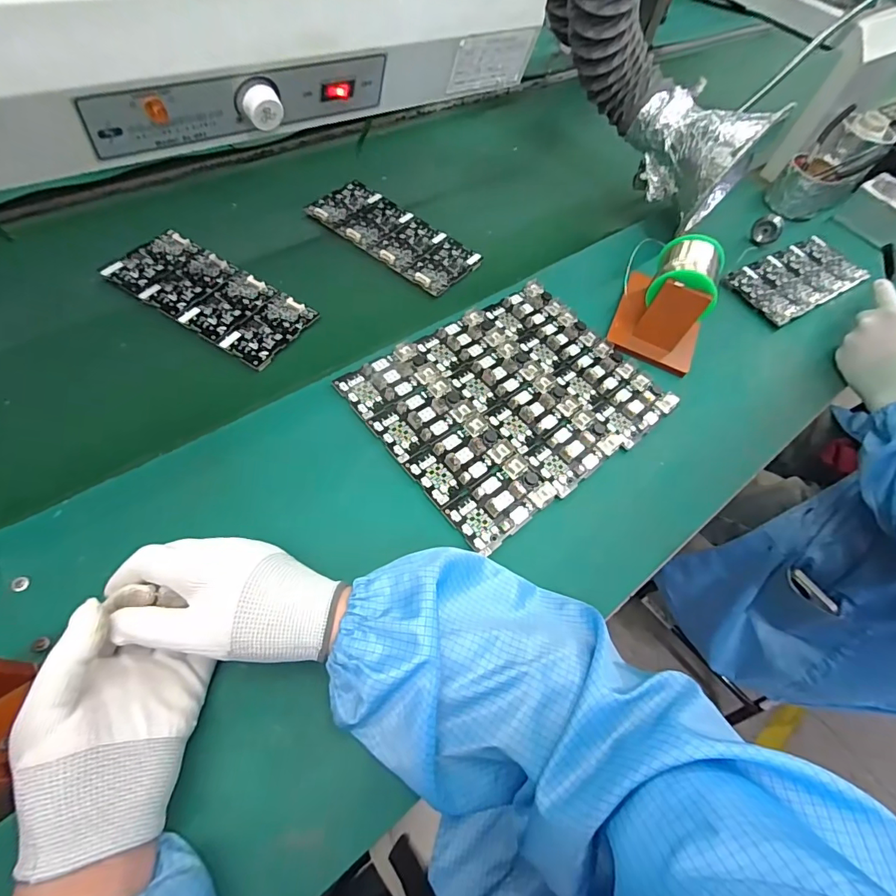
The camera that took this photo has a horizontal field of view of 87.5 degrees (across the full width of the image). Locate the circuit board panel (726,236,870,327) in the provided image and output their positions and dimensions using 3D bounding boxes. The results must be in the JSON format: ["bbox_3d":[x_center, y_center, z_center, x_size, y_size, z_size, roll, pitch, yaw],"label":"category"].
[{"bbox_3d":[0.483,-0.235,0.644,0.207,0.007,0.098,-25,68,-20],"label":"circuit board panel"}]

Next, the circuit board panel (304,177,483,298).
[{"bbox_3d":[-0.072,-0.282,0.609,0.229,0.008,0.098,38,63,12],"label":"circuit board panel"}]

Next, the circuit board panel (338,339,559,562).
[{"bbox_3d":[-0.006,-0.013,0.451,0.098,0.014,0.223,-35,67,-21],"label":"circuit board panel"}]

